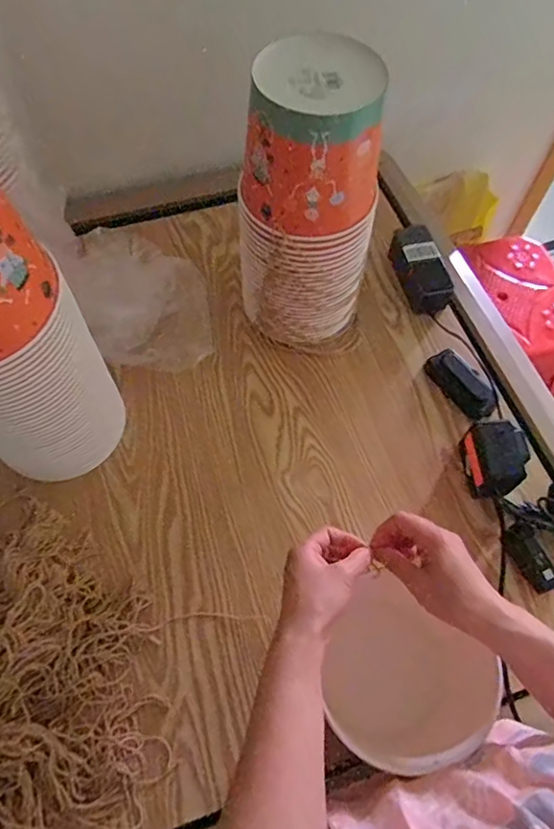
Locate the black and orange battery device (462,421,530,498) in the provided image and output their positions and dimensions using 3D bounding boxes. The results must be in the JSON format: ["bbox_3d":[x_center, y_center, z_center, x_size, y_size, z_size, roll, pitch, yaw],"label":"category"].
[{"bbox_3d":[0.264,0.055,0.652,0.056,0.084,0.083,-10,64,-7],"label":"black and orange battery device"}]

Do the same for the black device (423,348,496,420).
[{"bbox_3d":[0.255,-0.043,0.748,0.049,0.028,0.113,-31,68,-16],"label":"black device"}]

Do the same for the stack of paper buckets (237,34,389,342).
[{"bbox_3d":[0.038,-0.232,0.654,0.154,0.336,0.141,13,63,4],"label":"stack of paper buckets"}]

